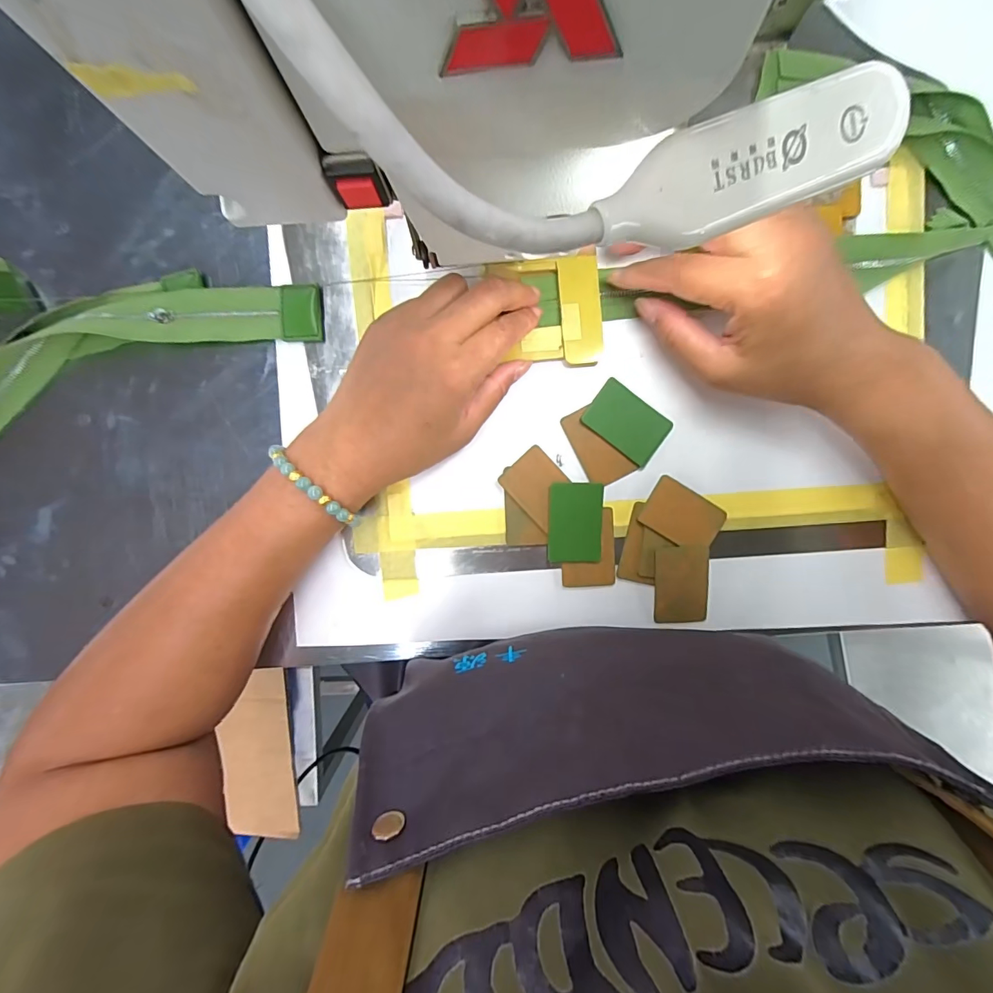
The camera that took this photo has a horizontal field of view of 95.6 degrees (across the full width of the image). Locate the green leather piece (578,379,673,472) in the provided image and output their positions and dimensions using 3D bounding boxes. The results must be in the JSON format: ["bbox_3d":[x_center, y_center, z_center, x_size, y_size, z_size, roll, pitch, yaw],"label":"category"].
[{"bbox_3d":[0.085,-0.048,0.291,0.052,0.004,0.036,37,93,-2],"label":"green leather piece"}]

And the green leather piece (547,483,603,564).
[{"bbox_3d":[0.051,0.017,0.293,0.035,0.005,0.051,1,94,0],"label":"green leather piece"}]

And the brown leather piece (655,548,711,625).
[{"bbox_3d":[0.122,0.058,0.295,0.035,0.004,0.051,-2,94,0],"label":"brown leather piece"}]

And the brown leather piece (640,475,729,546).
[{"bbox_3d":[0.122,0.013,0.293,0.049,0.004,0.035,31,93,-2],"label":"brown leather piece"}]

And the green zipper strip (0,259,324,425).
[{"bbox_3d":[-0.259,-0.106,0.273,0.283,0.029,0.115,-22,93,1],"label":"green zipper strip"}]

